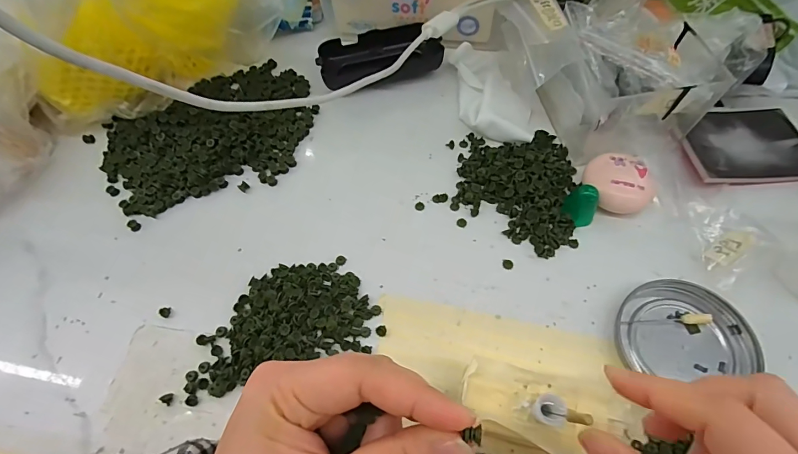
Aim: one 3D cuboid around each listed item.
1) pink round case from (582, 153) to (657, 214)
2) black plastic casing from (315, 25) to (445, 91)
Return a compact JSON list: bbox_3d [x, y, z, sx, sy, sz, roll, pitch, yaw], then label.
[{"bbox_3d":[0.161,-0.033,0.294,0.048,0.019,0.042,27,66,16],"label":"pink round case"},{"bbox_3d":[-0.019,-0.158,0.373,0.108,0.029,0.050,-14,62,-5],"label":"black plastic casing"}]

